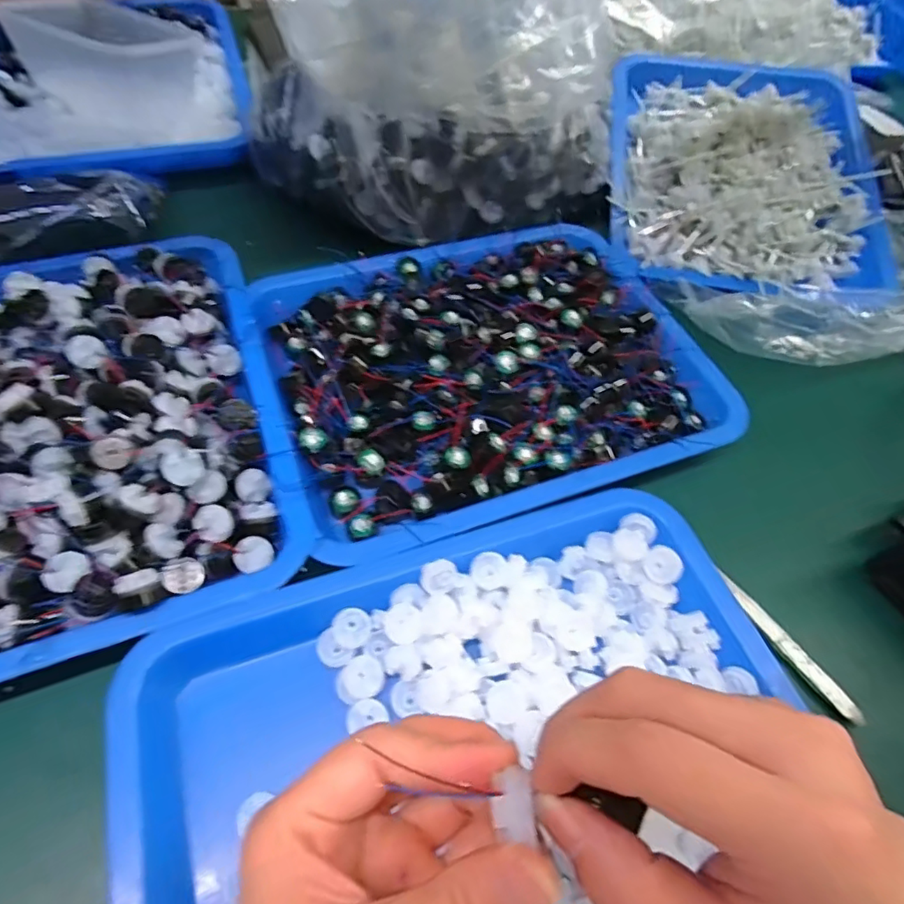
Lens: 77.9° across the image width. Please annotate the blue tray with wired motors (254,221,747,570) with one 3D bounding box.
[{"bbox_3d":[0.028,-0.071,0.421,0.315,0.045,0.255,-16,59,-16],"label":"blue tray with wired motors"}]

